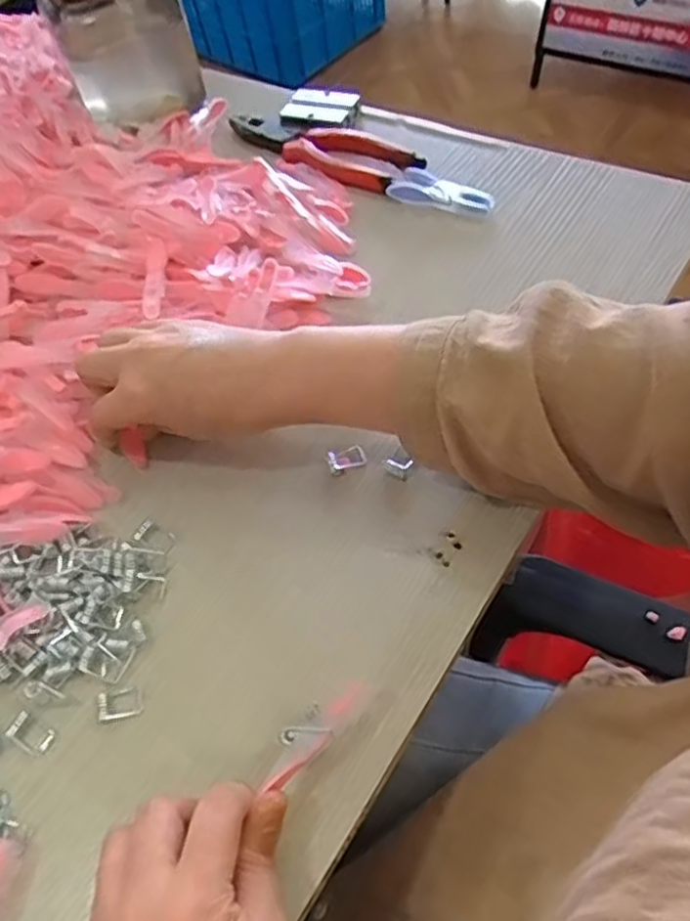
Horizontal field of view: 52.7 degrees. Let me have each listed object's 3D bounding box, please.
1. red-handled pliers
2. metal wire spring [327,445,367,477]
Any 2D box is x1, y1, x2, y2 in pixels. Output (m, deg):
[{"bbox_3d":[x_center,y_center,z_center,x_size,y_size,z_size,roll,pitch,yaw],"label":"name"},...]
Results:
[{"bbox_3d":[-0.022,-0.269,0.595,0.184,0.016,0.055,31,66,25],"label":"red-handled pliers"},{"bbox_3d":[0.002,0.000,0.412,0.021,0.004,0.017,-15,55,-2],"label":"metal wire spring"}]

